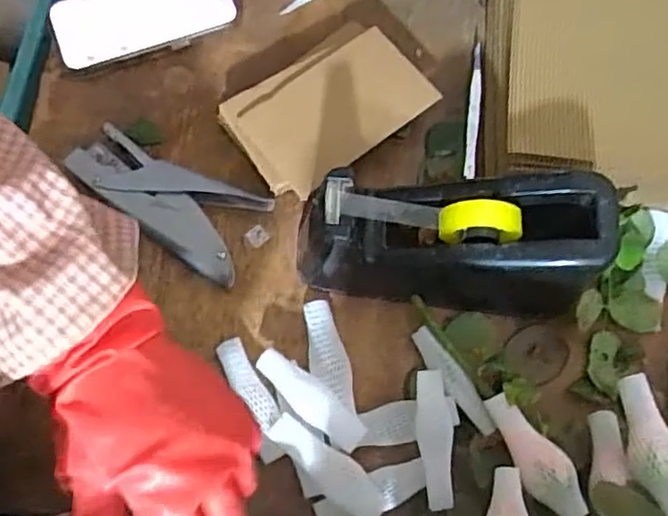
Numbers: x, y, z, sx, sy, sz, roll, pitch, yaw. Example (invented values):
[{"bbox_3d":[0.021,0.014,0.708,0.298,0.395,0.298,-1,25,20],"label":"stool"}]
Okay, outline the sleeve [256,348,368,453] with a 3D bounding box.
[{"bbox_3d":[-0.017,0.093,0.453,0.087,0.013,0.026,39,76,9],"label":"sleeve"}]

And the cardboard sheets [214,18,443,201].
[{"bbox_3d":[-0.006,-0.116,0.530,0.147,0.043,0.101,-38,78,-12],"label":"cardboard sheets"}]

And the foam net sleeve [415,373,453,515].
[{"bbox_3d":[0.066,0.118,0.440,0.022,0.015,0.086,-3,73,-2],"label":"foam net sleeve"}]

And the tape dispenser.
[{"bbox_3d":[0.076,-0.007,0.463,0.198,0.098,0.074,4,73,-1],"label":"tape dispenser"}]

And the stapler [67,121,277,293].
[{"bbox_3d":[-0.129,-0.042,0.511,0.145,0.030,0.069,25,74,6],"label":"stapler"}]

